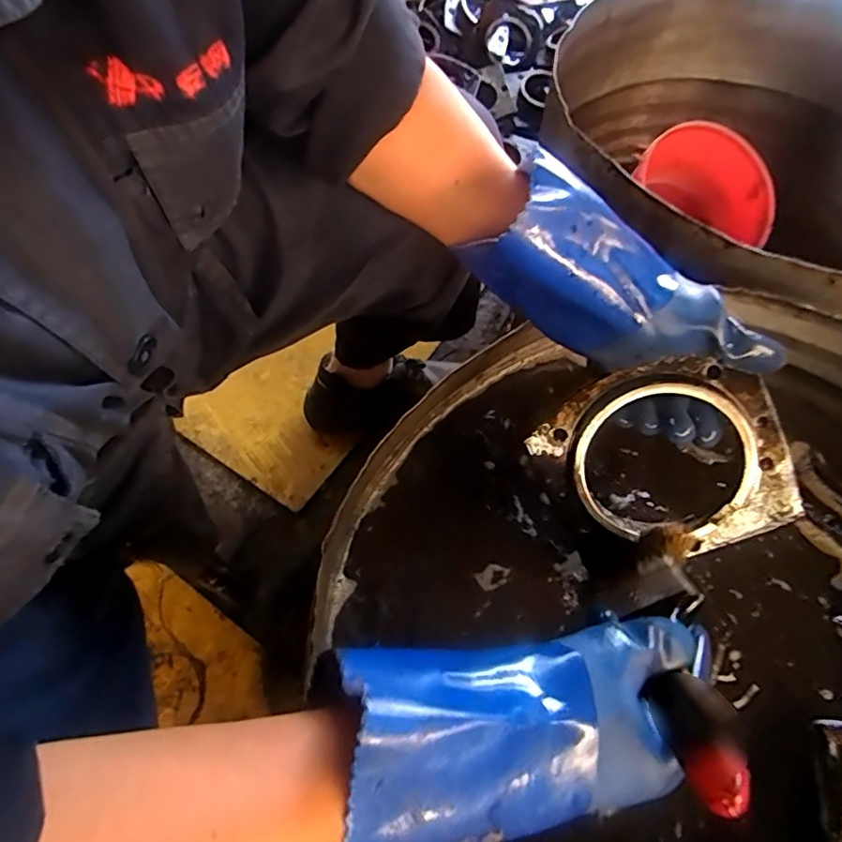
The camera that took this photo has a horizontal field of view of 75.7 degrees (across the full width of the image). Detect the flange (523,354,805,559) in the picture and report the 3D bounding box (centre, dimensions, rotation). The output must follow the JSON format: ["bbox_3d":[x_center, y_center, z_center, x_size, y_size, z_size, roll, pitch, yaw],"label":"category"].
[{"bbox_3d":[0.170,0.032,0.373,0.145,0.018,0.145,-29,96,14],"label":"flange"}]

